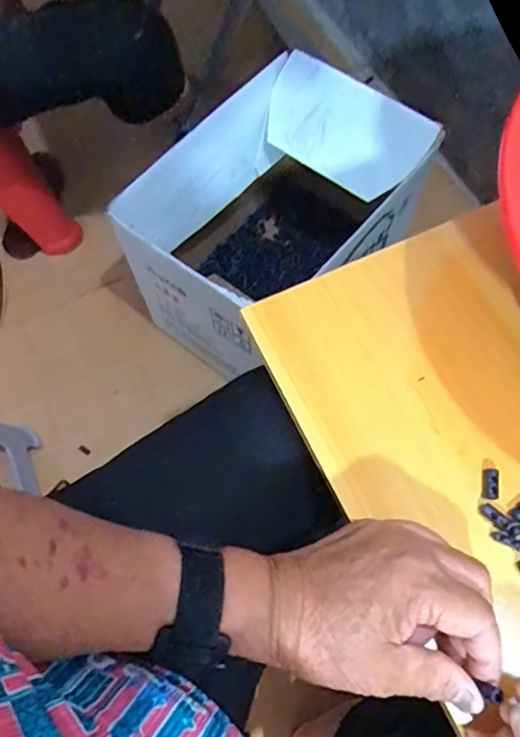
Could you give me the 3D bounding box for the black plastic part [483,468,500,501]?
[{"bbox_3d":[0.143,0.071,0.346,0.010,0.004,0.020,8,68,6],"label":"black plastic part"}]

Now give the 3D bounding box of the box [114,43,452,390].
[{"bbox_3d":[0.028,-0.214,0.884,0.289,0.285,0.407,40,74,17],"label":"box"}]

